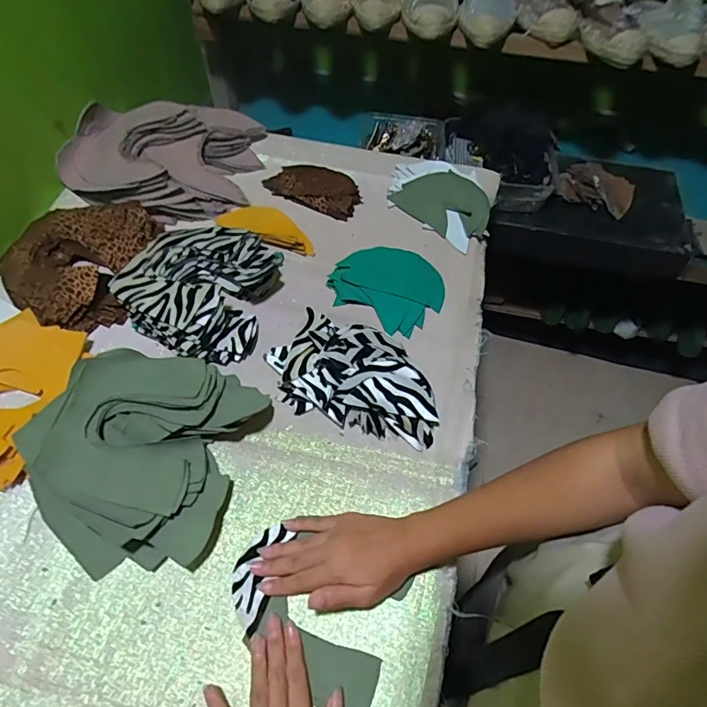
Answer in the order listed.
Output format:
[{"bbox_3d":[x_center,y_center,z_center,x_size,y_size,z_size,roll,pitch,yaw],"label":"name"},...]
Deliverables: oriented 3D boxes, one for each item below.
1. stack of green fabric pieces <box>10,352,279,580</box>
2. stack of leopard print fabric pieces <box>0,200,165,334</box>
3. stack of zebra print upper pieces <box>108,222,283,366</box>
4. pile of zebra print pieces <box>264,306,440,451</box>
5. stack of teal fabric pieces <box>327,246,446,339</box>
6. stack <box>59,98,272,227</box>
[{"bbox_3d":[-0.214,0.093,0.481,0.197,0.060,0.218,15,58,8],"label":"stack of green fabric pieces"},{"bbox_3d":[-0.358,-0.120,0.624,0.169,0.034,0.192,7,57,3],"label":"stack of leopard print fabric pieces"},{"bbox_3d":[-0.193,-0.084,0.586,0.177,0.052,0.178,14,58,7],"label":"stack of zebra print upper pieces"},{"bbox_3d":[0.004,0.022,0.534,0.201,0.046,0.114,26,60,14],"label":"pile of zebra print pieces"},{"bbox_3d":[0.049,-0.095,0.631,0.138,0.017,0.118,26,60,14],"label":"stack of teal fabric pieces"},{"bbox_3d":[-0.283,-0.290,0.702,0.271,0.065,0.192,5,57,1],"label":"stack"}]

